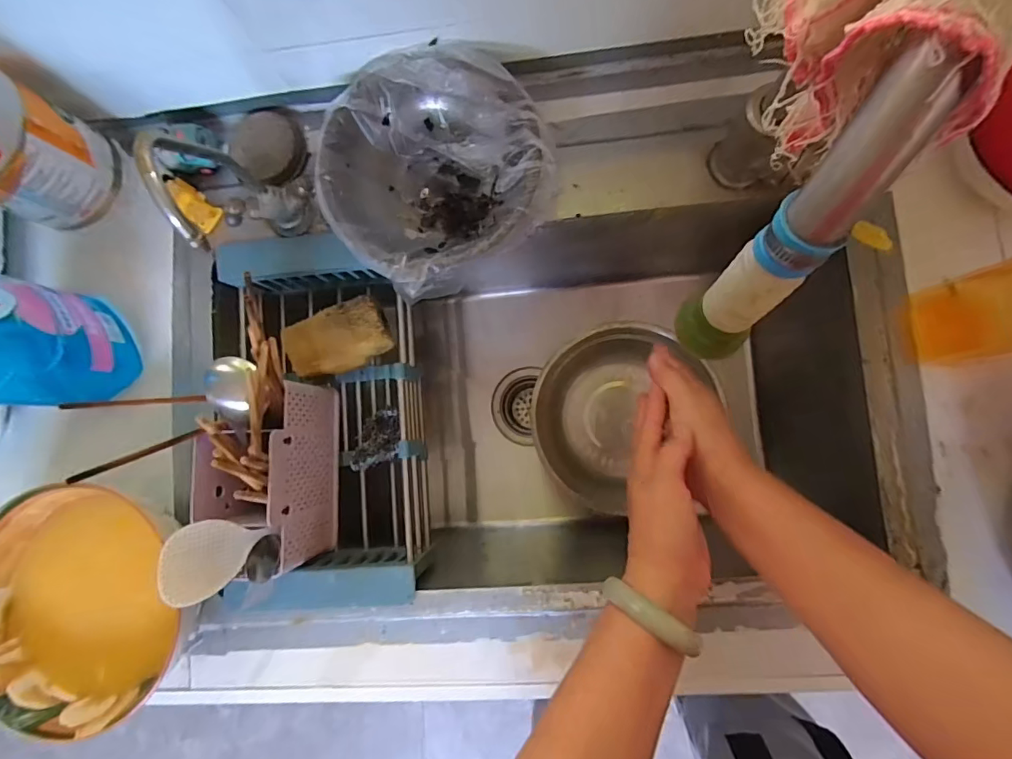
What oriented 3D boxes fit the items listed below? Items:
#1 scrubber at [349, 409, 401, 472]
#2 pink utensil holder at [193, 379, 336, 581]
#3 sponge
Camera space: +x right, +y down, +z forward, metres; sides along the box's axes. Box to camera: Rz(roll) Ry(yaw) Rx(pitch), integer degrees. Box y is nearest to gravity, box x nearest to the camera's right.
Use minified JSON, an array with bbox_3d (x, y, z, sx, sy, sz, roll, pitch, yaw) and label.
[{"bbox_3d":[-0.142,0.065,0.533,0.056,0.013,0.061,-18,58,3],"label":"scrubber"},{"bbox_3d":[-0.236,0.095,0.491,0.081,0.125,0.174,-3,85,5],"label":"pink utensil holder"},{"bbox_3d":[-0.185,-0.043,0.533,0.110,0.025,0.066,-23,83,2],"label":"sponge"}]

